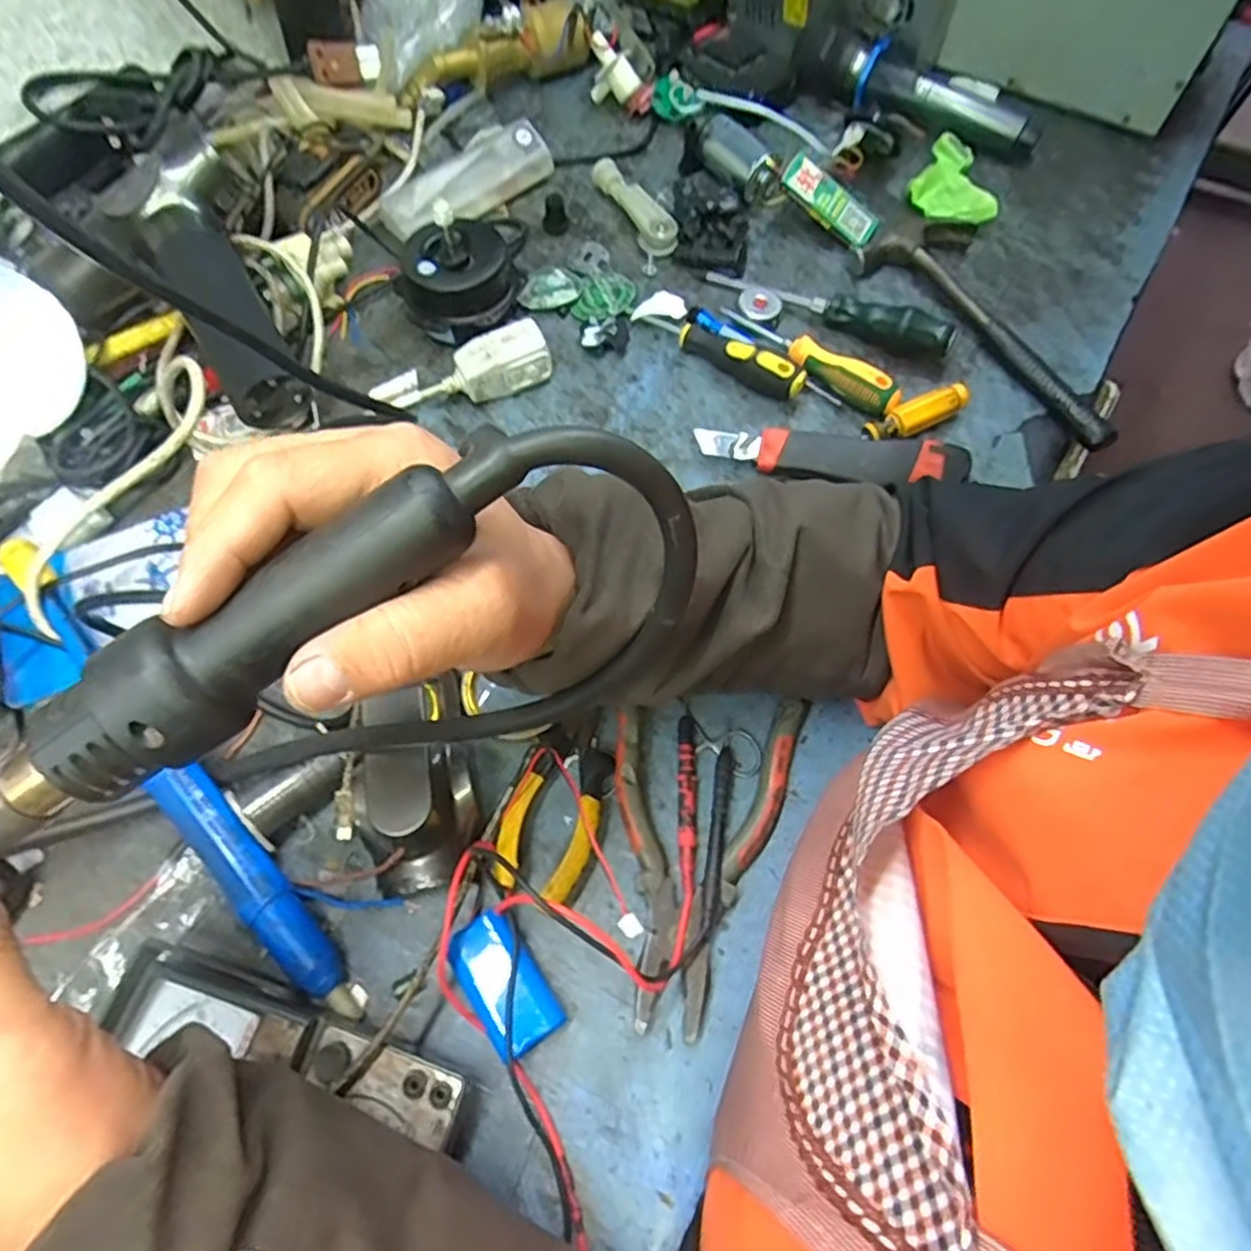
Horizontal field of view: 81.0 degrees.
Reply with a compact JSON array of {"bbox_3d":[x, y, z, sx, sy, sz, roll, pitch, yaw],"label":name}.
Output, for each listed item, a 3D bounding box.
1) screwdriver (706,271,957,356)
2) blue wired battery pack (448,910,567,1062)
[{"bbox_3d":[0.157,-0.252,0.565,0.192,0.031,0.027,25,67,12],"label":"screwdriver"},{"bbox_3d":[-0.062,0.184,0.378,0.037,0.020,0.066,-32,68,-13],"label":"blue wired battery pack"}]

